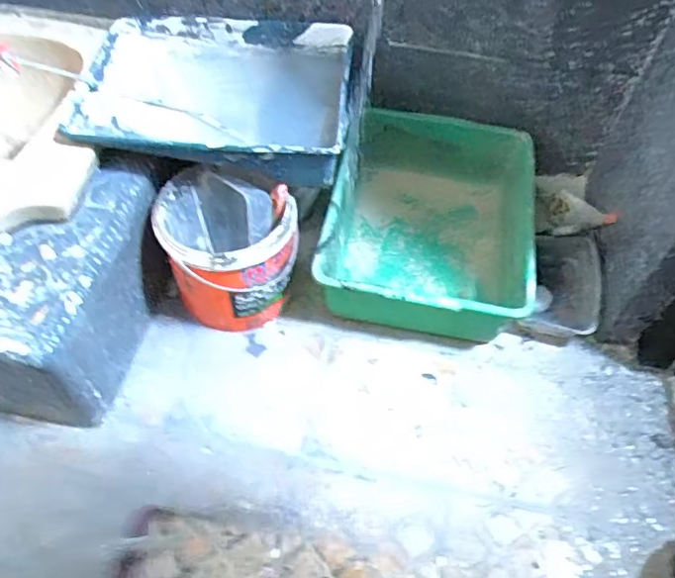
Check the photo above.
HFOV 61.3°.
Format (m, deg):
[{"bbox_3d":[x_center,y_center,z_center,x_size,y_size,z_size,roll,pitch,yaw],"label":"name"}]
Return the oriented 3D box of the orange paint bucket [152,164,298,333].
[{"bbox_3d":[-0.153,-0.050,0.835,0.186,0.202,0.164,-11,54,-11],"label":"orange paint bucket"}]

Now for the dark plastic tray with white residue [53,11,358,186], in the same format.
[{"bbox_3d":[-0.169,-0.286,0.808,0.364,0.055,0.303,4,53,0],"label":"dark plastic tray with white residue"}]

